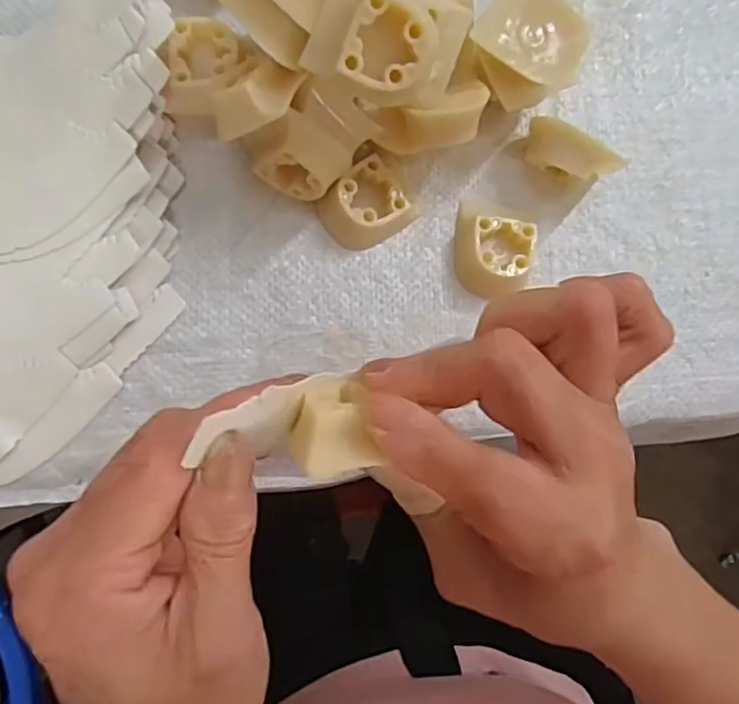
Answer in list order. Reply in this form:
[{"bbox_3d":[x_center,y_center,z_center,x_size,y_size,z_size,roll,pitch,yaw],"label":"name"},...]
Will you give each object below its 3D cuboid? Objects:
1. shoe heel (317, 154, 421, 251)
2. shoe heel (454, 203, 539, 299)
[{"bbox_3d":[-0.001,-0.068,0.293,0.038,0.019,0.034,-41,91,-9],"label":"shoe heel"},{"bbox_3d":[0.061,-0.049,0.299,0.036,0.020,0.047,1,84,-7],"label":"shoe heel"}]

